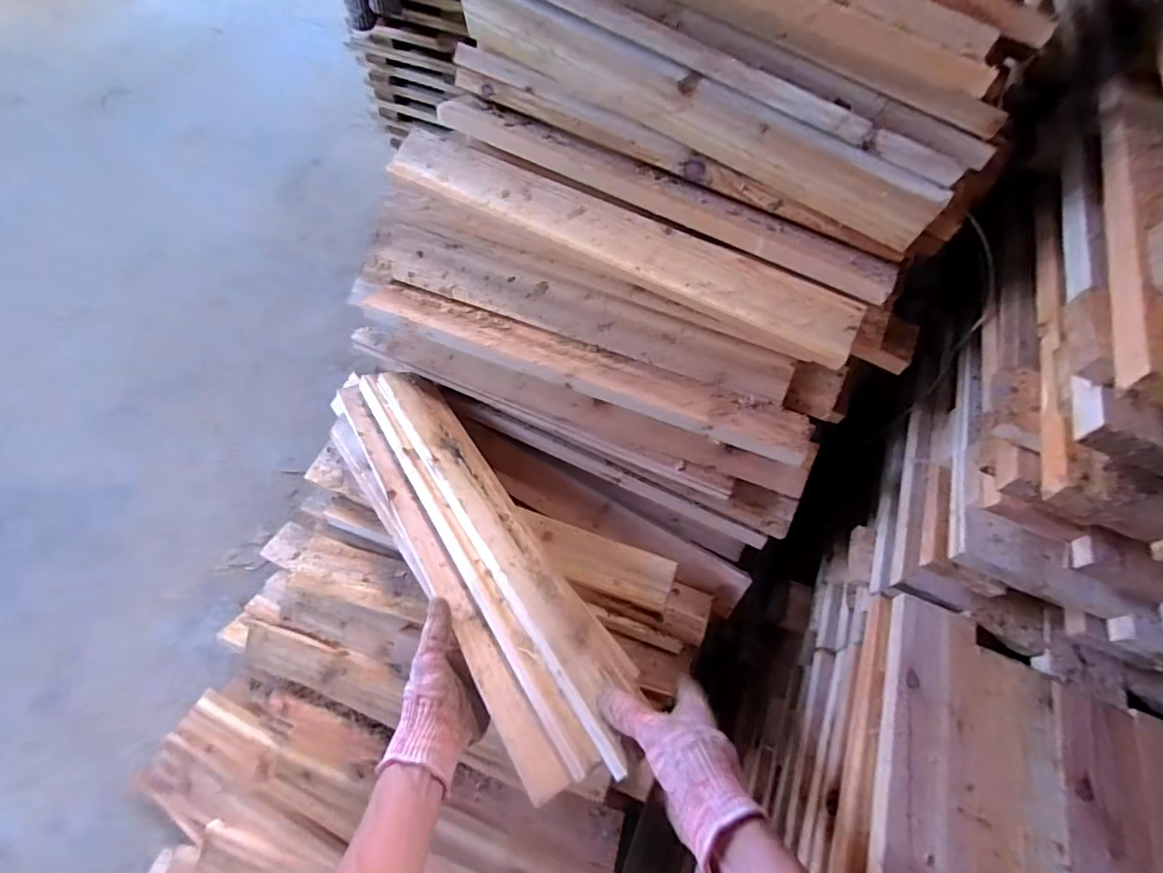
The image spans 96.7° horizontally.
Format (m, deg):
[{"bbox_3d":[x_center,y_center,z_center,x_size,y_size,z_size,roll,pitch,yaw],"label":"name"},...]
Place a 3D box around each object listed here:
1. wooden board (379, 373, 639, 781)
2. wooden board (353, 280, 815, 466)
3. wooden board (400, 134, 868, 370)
[{"bbox_3d":[-0.086,0.094,0.538,0.066,0.018,0.462,-15,55,-41],"label":"wooden board"},{"bbox_3d":[-0.010,-0.080,0.557,0.504,0.019,0.074,19,59,8],"label":"wooden board"},{"bbox_3d":[0.026,-0.202,0.528,0.512,0.020,0.071,27,77,12],"label":"wooden board"}]

